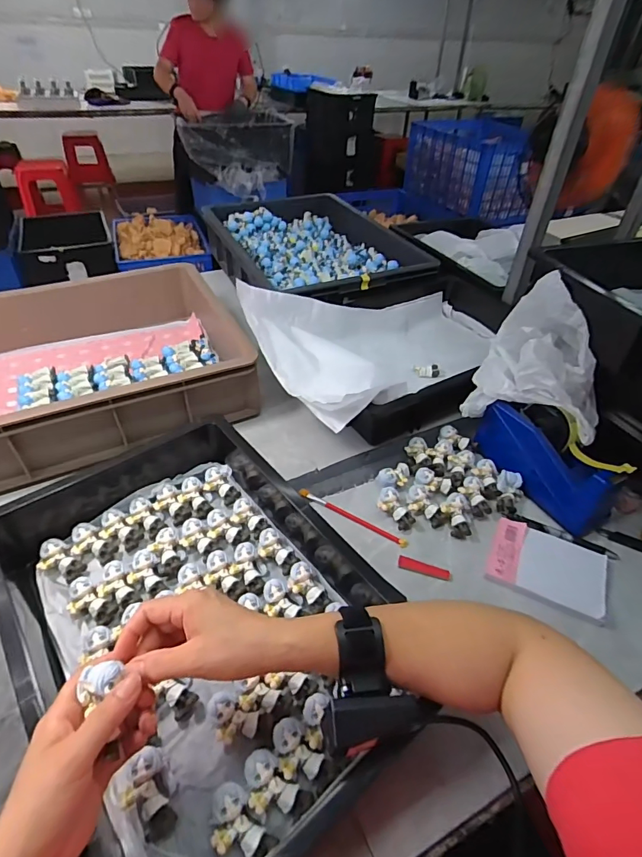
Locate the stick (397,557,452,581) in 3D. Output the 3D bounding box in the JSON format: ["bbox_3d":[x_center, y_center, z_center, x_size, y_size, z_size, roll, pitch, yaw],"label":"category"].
[{"bbox_3d":[0.133,0.178,0.566,0.067,0.004,0.016,14,43,13],"label":"stick"}]

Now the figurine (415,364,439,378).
[{"bbox_3d":[0.205,-0.112,0.858,0.047,0.014,0.026,8,44,8],"label":"figurine"}]

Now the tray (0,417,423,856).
[{"bbox_3d":[-0.144,0.175,0.485,0.313,0.094,0.493,-28,50,-29],"label":"tray"}]

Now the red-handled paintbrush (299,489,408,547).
[{"bbox_3d":[0.042,0.124,0.622,0.168,0.012,0.016,23,48,22],"label":"red-handled paintbrush"}]

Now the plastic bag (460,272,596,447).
[{"bbox_3d":[0.314,-0.092,0.609,0.175,0.163,0.128,25,47,23],"label":"plastic bag"}]

